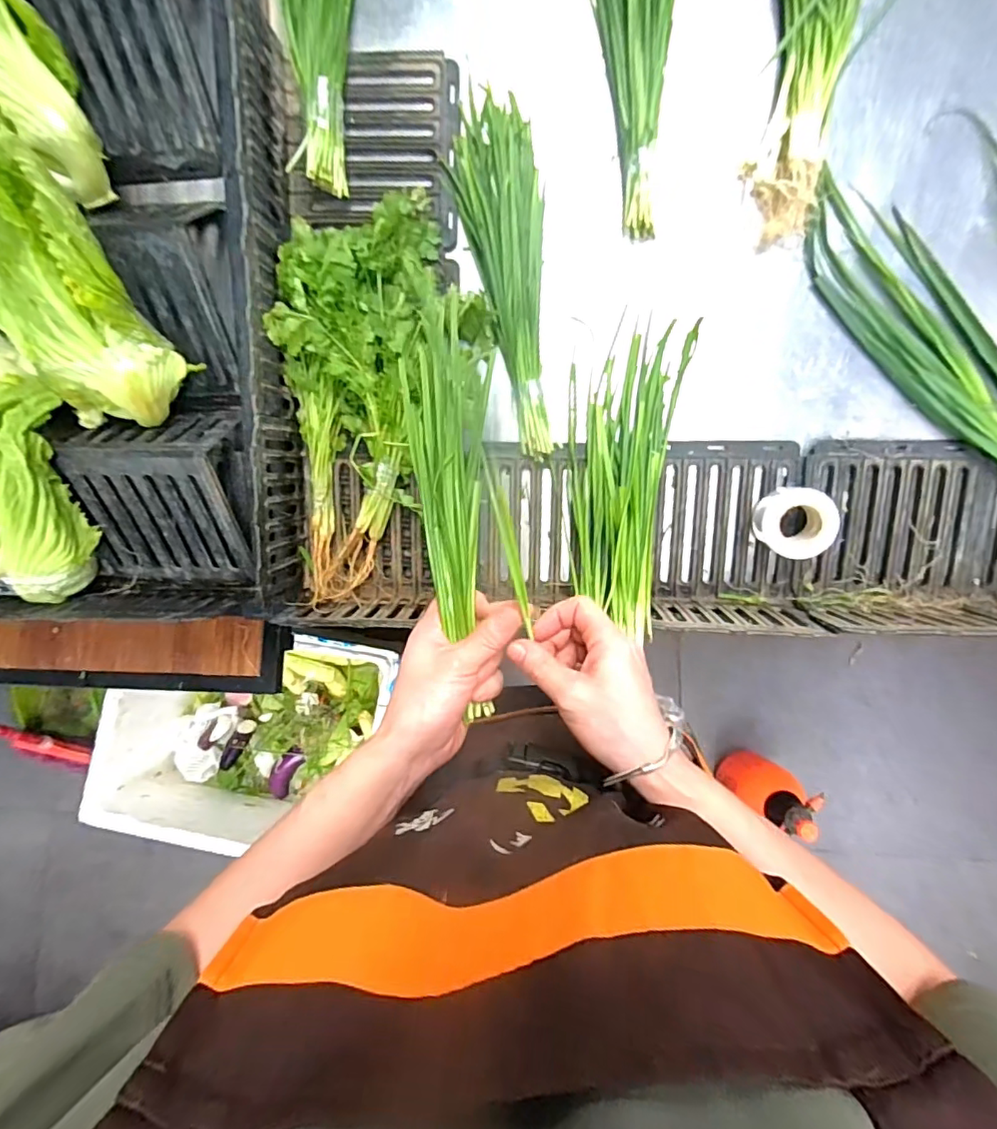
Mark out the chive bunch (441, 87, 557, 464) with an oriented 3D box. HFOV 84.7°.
[{"bbox_3d":[0.012,-0.282,0.549,0.082,0.028,0.336,-9,96,3],"label":"chive bunch"}]

